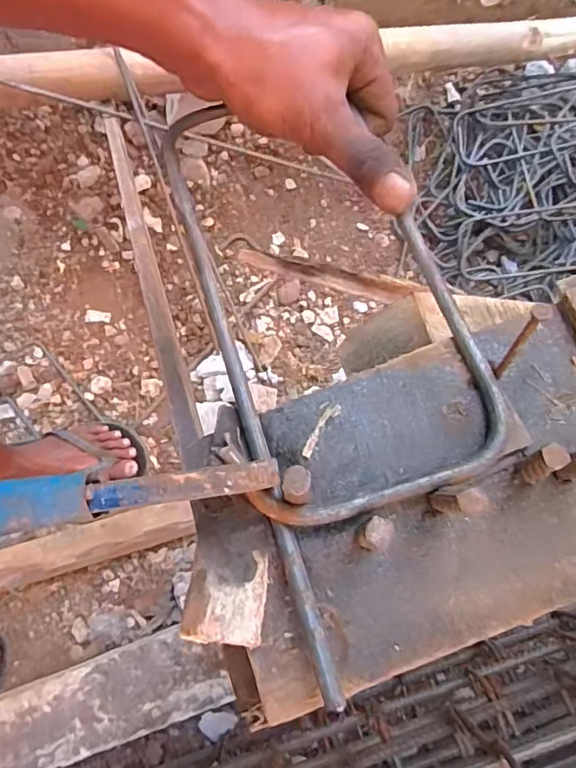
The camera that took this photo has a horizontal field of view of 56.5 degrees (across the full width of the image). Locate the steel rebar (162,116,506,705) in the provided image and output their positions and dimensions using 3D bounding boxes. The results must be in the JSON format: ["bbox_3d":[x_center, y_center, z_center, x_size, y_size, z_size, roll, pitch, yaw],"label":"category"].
[{"bbox_3d":[0.019,-0.034,0.258,0.114,0.022,0.303,-15,61,-7],"label":"steel rebar"}]

